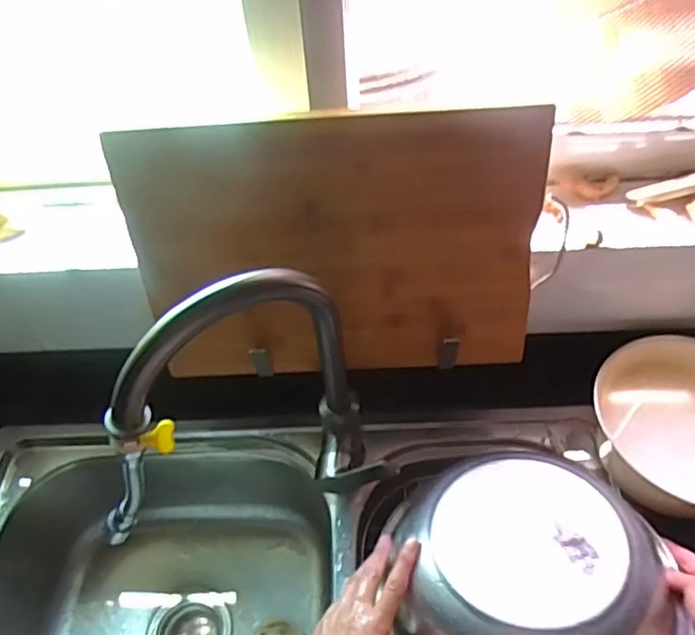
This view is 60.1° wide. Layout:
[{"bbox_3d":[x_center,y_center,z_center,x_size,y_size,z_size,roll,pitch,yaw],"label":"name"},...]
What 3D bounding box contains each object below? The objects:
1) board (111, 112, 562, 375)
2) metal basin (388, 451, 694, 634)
[{"bbox_3d":[-0.011,-0.058,0.604,0.387,0.270,0.023,-2,32,3],"label":"board"},{"bbox_3d":[0.161,0.245,0.550,0.243,0.100,0.243,-5,38,4],"label":"metal basin"}]

